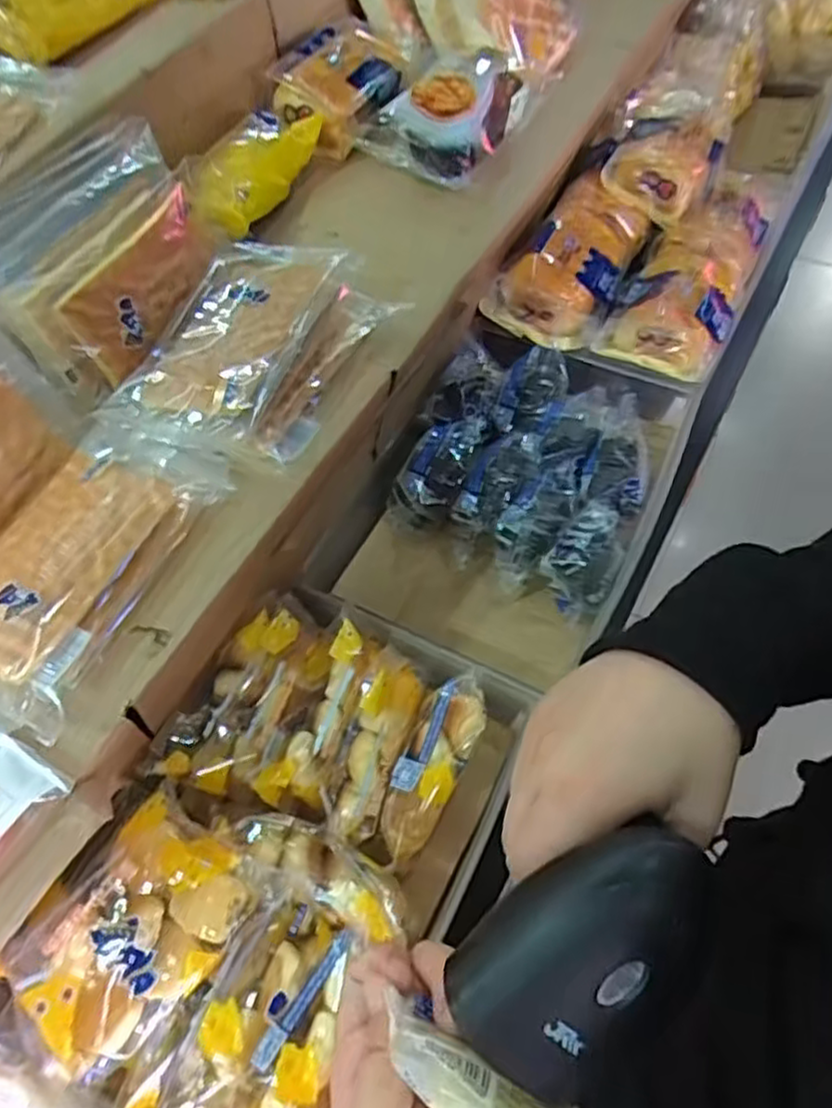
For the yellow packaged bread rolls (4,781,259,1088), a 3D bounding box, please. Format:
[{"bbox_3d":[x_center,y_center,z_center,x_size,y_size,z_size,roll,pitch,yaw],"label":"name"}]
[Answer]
[{"bbox_3d":[-0.147,0.195,0.379,0.084,0.043,0.113,38,67,23],"label":"yellow packaged bread rolls"}]

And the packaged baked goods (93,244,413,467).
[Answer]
[{"bbox_3d":[-0.104,-0.131,0.455,0.118,0.044,0.172,24,63,17],"label":"packaged baked goods"}]

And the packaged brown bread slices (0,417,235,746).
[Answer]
[{"bbox_3d":[-0.180,-0.002,0.382,0.091,0.029,0.162,22,62,16],"label":"packaged brown bread slices"}]

